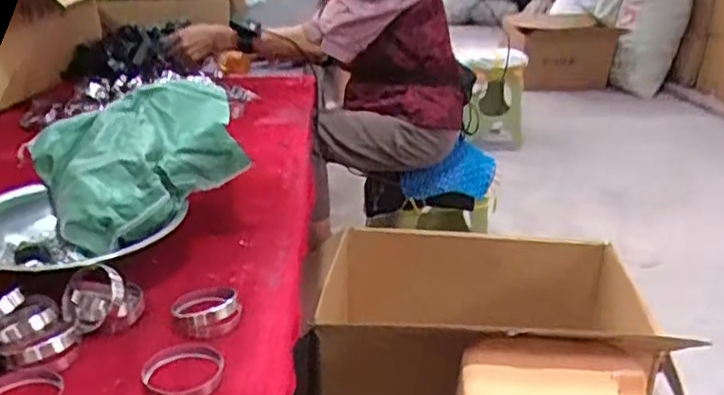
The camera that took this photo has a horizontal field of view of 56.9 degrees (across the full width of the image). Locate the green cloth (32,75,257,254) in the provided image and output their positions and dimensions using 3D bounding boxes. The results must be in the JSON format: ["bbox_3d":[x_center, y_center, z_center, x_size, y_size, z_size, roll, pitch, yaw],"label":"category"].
[{"bbox_3d":[-0.288,-0.048,0.874,0.252,0.152,0.232,-7,24,-19],"label":"green cloth"}]

